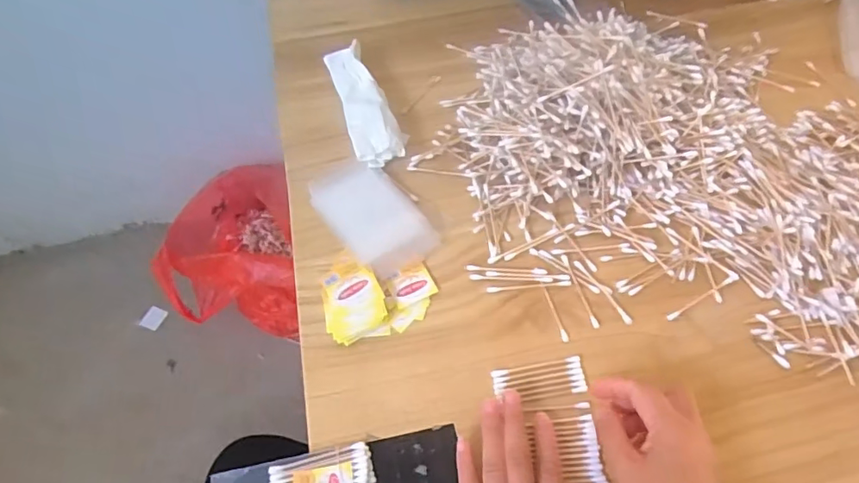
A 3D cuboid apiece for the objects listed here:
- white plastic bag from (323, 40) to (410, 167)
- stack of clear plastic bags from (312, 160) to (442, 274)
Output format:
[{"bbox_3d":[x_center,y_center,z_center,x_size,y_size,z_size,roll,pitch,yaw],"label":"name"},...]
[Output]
[{"bbox_3d":[-0.069,-0.151,0.568,0.055,0.020,0.164,-17,59,-6],"label":"white plastic bag"},{"bbox_3d":[-0.056,-0.026,0.510,0.079,0.014,0.130,-34,62,-16],"label":"stack of clear plastic bags"}]

